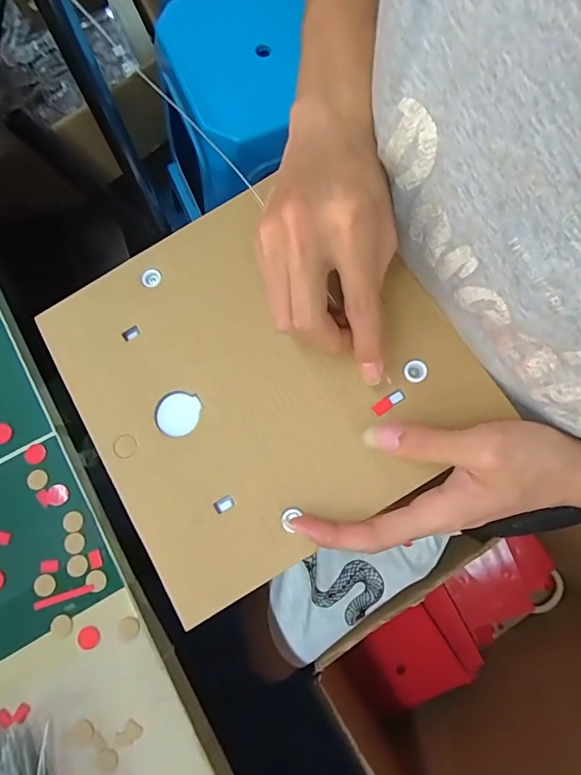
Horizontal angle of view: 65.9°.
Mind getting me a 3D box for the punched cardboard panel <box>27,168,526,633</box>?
[{"bbox_3d":[-0.020,-0.015,0.274,0.213,0.011,0.217,-32,76,-1],"label":"punched cardboard panel"}]

